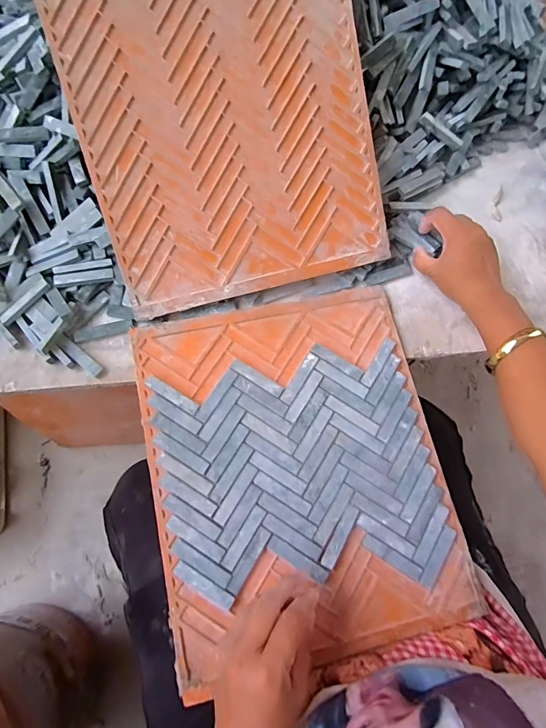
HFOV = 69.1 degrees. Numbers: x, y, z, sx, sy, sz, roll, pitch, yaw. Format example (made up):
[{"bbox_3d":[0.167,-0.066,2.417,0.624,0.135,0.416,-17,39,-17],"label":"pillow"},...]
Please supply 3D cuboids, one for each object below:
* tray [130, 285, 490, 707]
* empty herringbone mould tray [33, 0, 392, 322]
[{"bbox_3d":[0.025,0.100,0.407,0.286,0.011,0.348,-11,75,-5],"label":"tray"},{"bbox_3d":[-0.046,-0.247,0.399,0.289,0.008,0.340,-15,106,-5],"label":"empty herringbone mould tray"}]

